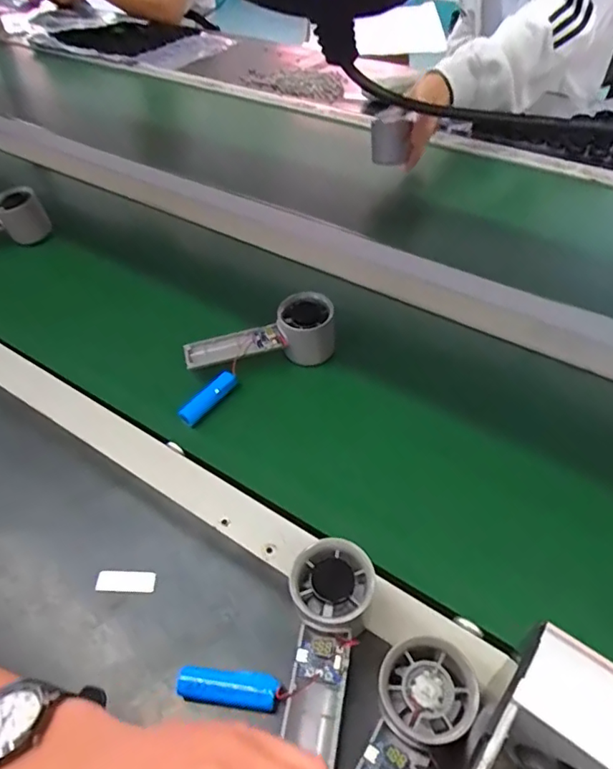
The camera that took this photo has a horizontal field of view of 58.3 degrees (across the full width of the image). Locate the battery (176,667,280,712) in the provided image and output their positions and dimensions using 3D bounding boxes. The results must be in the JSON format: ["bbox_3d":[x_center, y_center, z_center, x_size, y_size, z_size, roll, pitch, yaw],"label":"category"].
[{"bbox_3d":[-0.053,0.205,0.372,0.067,0.017,0.023,8,49,5],"label":"battery"}]

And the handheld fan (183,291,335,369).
[{"bbox_3d":[-0.046,-0.043,0.576,0.155,0.053,0.053,-16,50,2],"label":"handheld fan"}]

